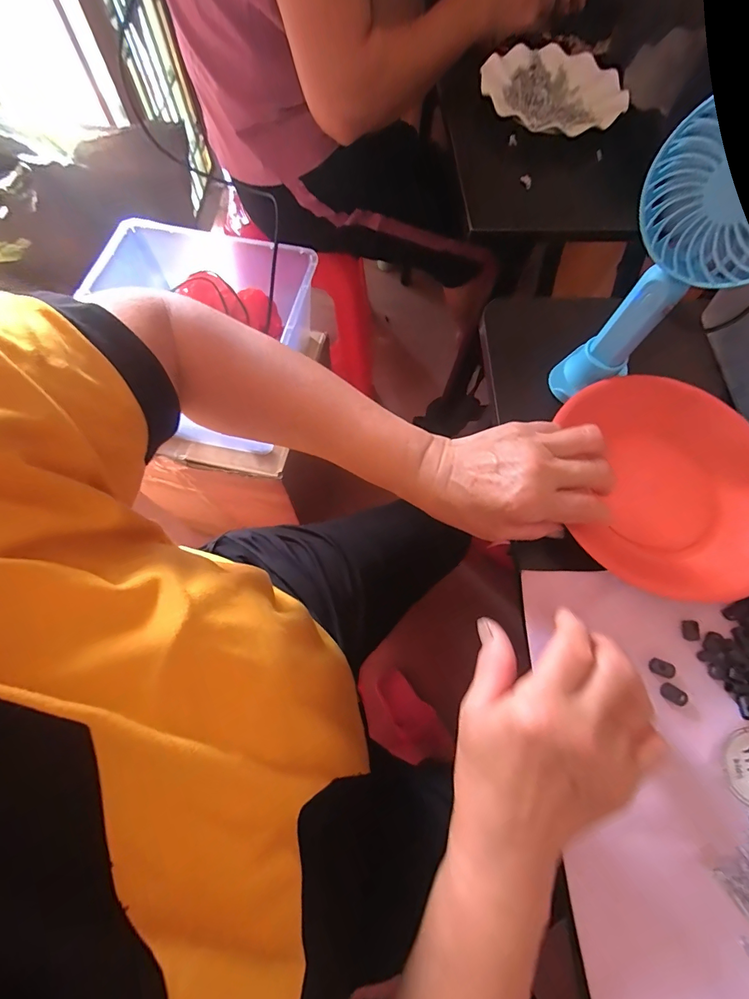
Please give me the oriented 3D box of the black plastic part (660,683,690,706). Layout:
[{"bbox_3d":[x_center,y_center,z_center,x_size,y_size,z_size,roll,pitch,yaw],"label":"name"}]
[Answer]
[{"bbox_3d":[0.214,0.139,0.289,0.017,0.004,0.011,33,72,10],"label":"black plastic part"}]

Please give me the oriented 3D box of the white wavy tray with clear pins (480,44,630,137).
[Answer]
[{"bbox_3d":[0.231,-0.539,0.538,0.179,0.022,0.174,-1,69,-3],"label":"white wavy tray with clear pins"}]

